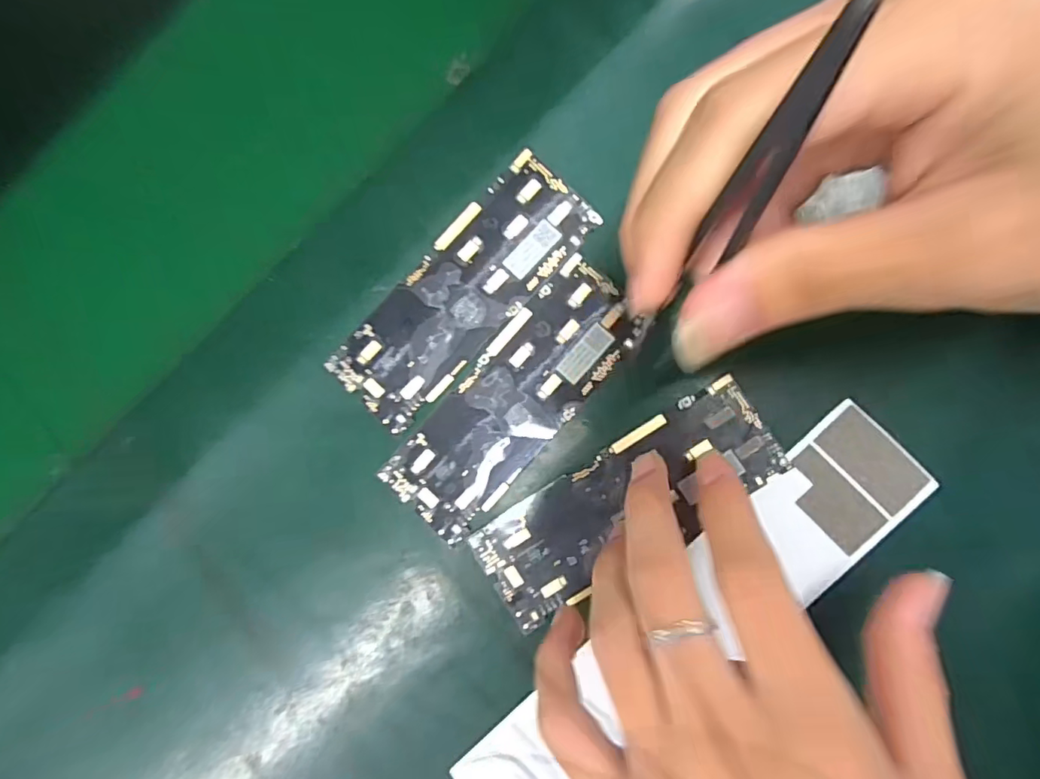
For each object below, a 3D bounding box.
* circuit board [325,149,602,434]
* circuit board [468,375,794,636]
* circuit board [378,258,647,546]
[{"bbox_3d":[-0.024,-0.040,0.231,0.044,0.004,0.123,45,92,5],"label":"circuit board"},{"bbox_3d":[0.042,0.046,0.221,0.125,0.005,0.044,-33,85,5],"label":"circuit board"},{"bbox_3d":[-0.003,0.005,0.229,0.043,0.004,0.122,42,92,5],"label":"circuit board"}]

